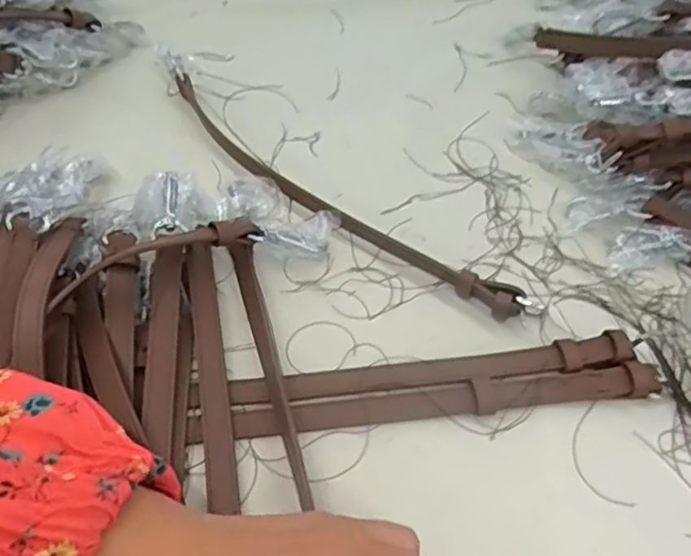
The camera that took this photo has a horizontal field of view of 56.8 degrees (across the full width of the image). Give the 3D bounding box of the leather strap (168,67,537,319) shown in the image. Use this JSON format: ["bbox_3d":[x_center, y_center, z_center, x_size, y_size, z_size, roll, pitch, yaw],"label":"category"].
[{"bbox_3d":[-0.023,-0.059,0.439,0.321,0.021,0.035,36,59,27],"label":"leather strap"}]

